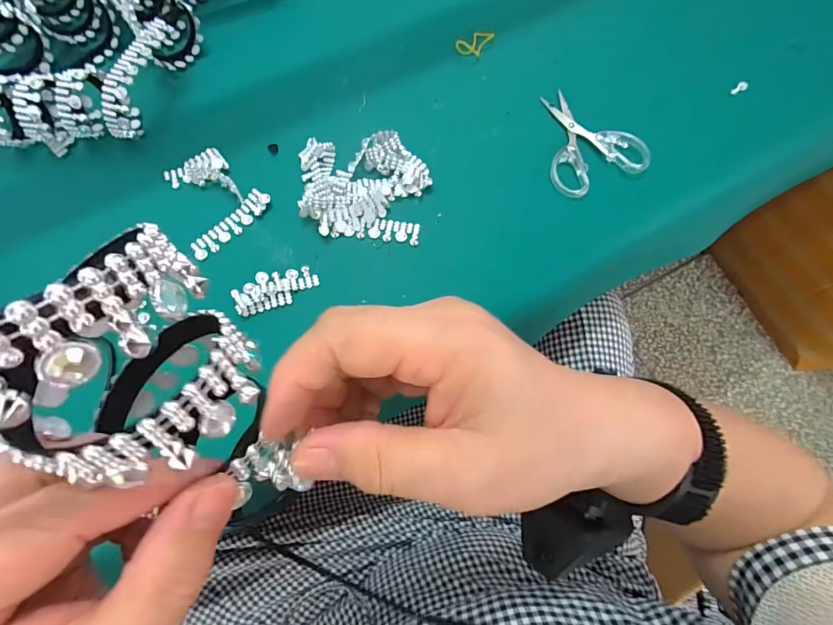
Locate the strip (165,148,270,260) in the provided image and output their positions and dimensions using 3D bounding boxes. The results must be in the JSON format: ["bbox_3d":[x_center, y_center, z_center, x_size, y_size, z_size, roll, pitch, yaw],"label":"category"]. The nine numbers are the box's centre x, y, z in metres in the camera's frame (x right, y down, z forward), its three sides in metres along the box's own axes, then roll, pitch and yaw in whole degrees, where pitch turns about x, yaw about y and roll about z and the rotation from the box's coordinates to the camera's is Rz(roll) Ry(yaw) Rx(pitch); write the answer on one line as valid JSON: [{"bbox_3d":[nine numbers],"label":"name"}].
[{"bbox_3d":[-0.176,-0.104,0.343,0.073,0.012,0.092,-31,76,-10],"label":"strip"}]

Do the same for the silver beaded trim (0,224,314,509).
[{"bbox_3d":[-0.076,0.026,0.102,0.061,0.086,0.062,-21,75,-7],"label":"silver beaded trim"}]

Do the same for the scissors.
[{"bbox_3d":[0.151,-0.164,0.366,0.086,0.014,0.110,-22,75,-8],"label":"scissors"}]

